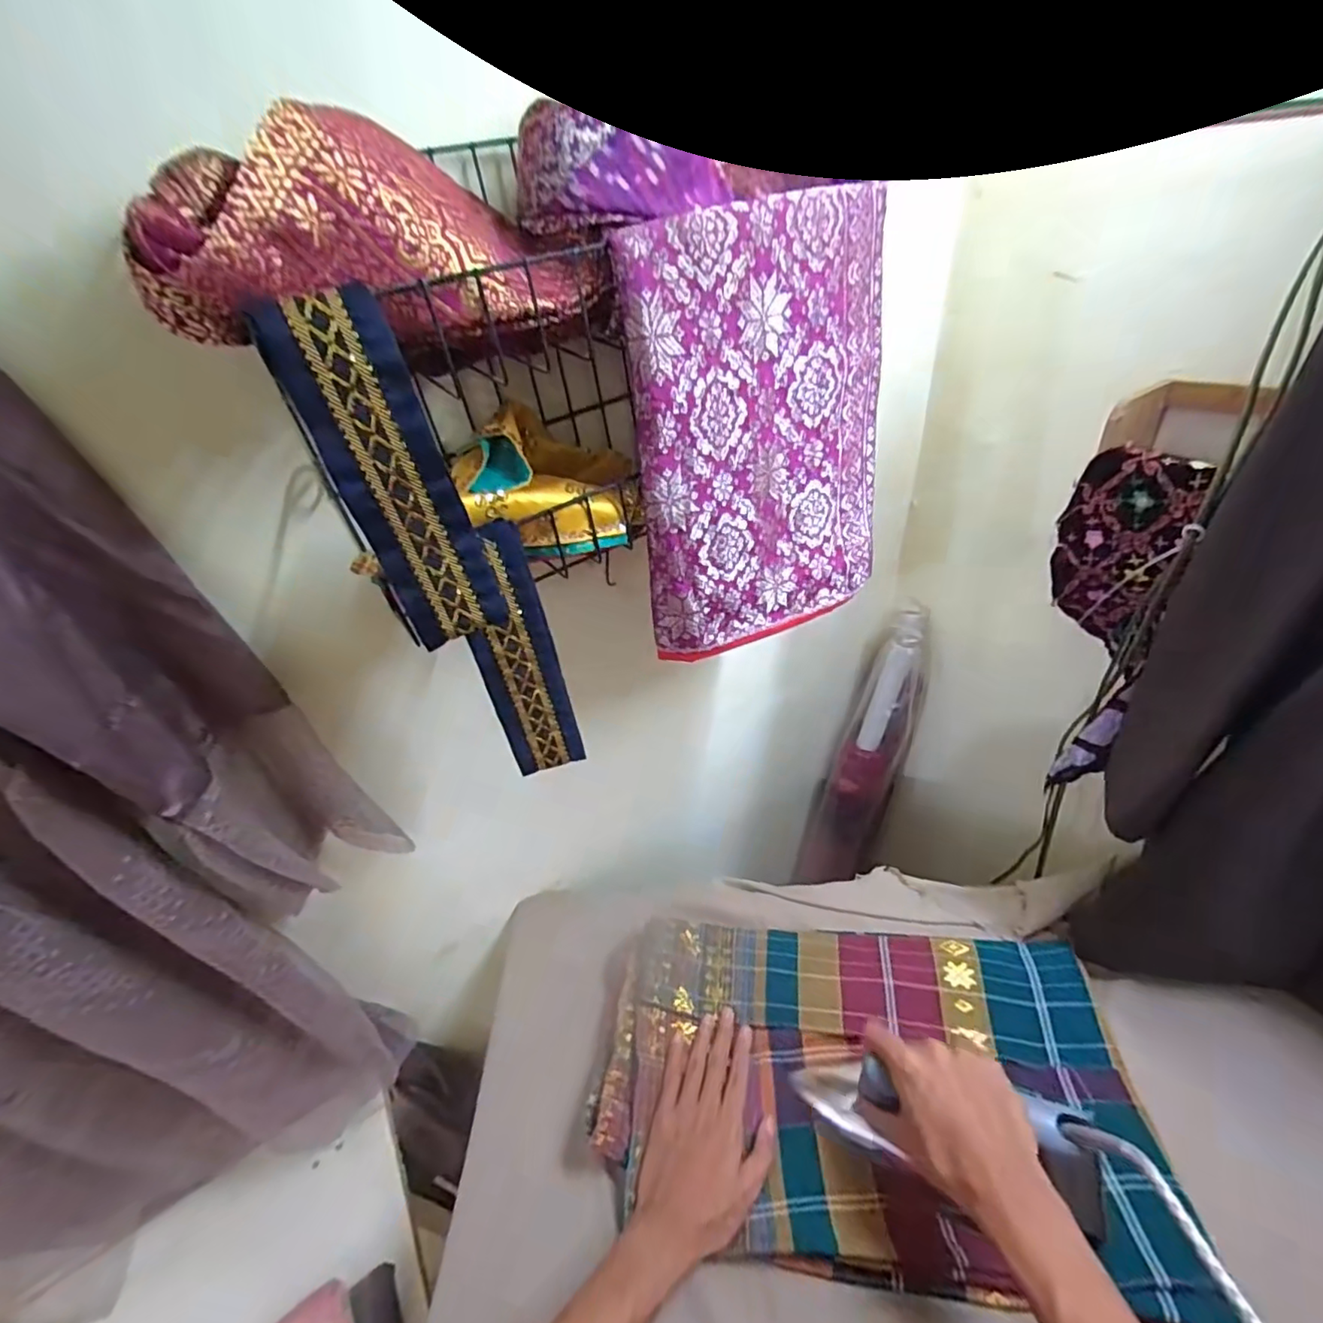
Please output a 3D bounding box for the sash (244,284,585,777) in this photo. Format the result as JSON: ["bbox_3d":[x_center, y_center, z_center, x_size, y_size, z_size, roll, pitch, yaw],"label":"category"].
[{"bbox_3d":[-0.116,-0.042,0.339,0.082,0.291,0.034,-29,41,-26],"label":"sash"}]

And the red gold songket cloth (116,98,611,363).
[{"bbox_3d":[-0.127,-0.203,0.282,0.210,0.097,0.057,-18,36,-35],"label":"red gold songket cloth"}]

